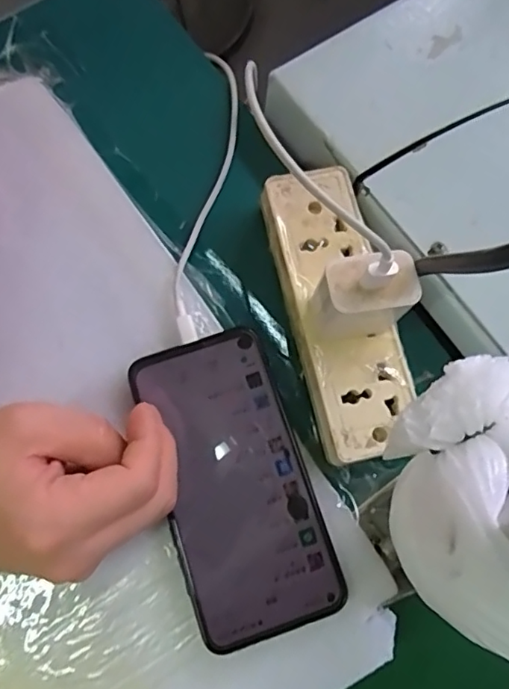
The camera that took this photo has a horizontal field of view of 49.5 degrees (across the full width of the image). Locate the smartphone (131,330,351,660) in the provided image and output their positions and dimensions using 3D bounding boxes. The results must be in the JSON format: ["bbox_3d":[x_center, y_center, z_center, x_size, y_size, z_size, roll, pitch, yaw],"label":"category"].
[{"bbox_3d":[-0.011,0.071,0.292,0.075,0.005,0.156,-16,76,-4],"label":"smartphone"}]

